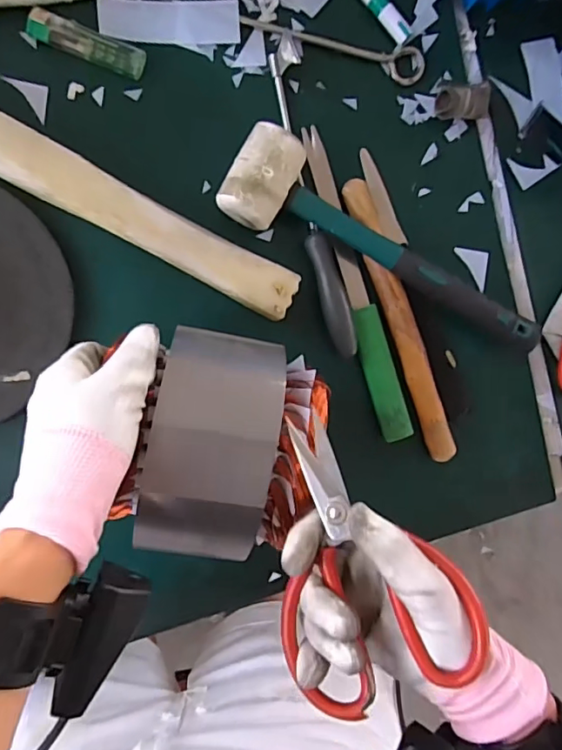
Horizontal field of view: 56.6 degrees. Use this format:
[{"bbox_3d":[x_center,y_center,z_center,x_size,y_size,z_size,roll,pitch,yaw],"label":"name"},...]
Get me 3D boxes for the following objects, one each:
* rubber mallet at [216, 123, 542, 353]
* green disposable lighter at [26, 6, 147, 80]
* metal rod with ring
[{"bbox_3d":[0.091,-0.103,0.427,0.288,0.044,0.074,23,89,-9],"label":"rubber mallet"},{"bbox_3d":[-0.149,-0.255,0.401,0.085,0.010,0.022,18,89,-9],"label":"green disposable lighter"},{"bbox_3d":[0.044,-0.269,0.426,0.153,0.007,0.027,10,91,-9],"label":"metal rod with ring"}]

